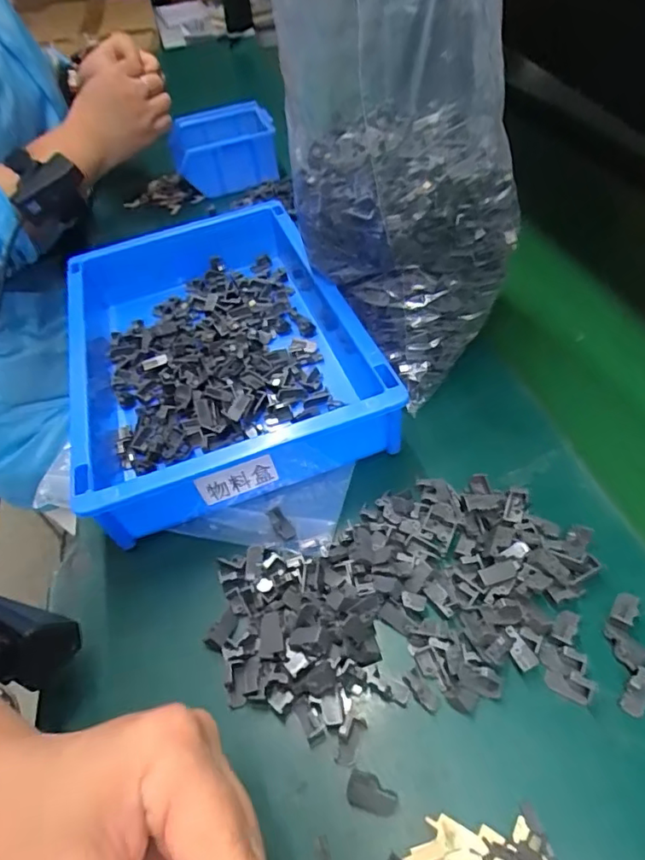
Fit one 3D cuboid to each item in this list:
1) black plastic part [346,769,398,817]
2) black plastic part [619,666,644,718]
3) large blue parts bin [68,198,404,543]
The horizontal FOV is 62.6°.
[{"bbox_3d":[0.023,0.170,0.248,0.024,0.004,0.015,10,50,16],"label":"black plastic part"},{"bbox_3d":[0.156,0.129,0.260,0.012,0.008,0.022,27,57,27],"label":"black plastic part"},{"bbox_3d":[-0.089,-0.074,0.429,0.210,0.069,0.306,-18,49,-9],"label":"large blue parts bin"}]

